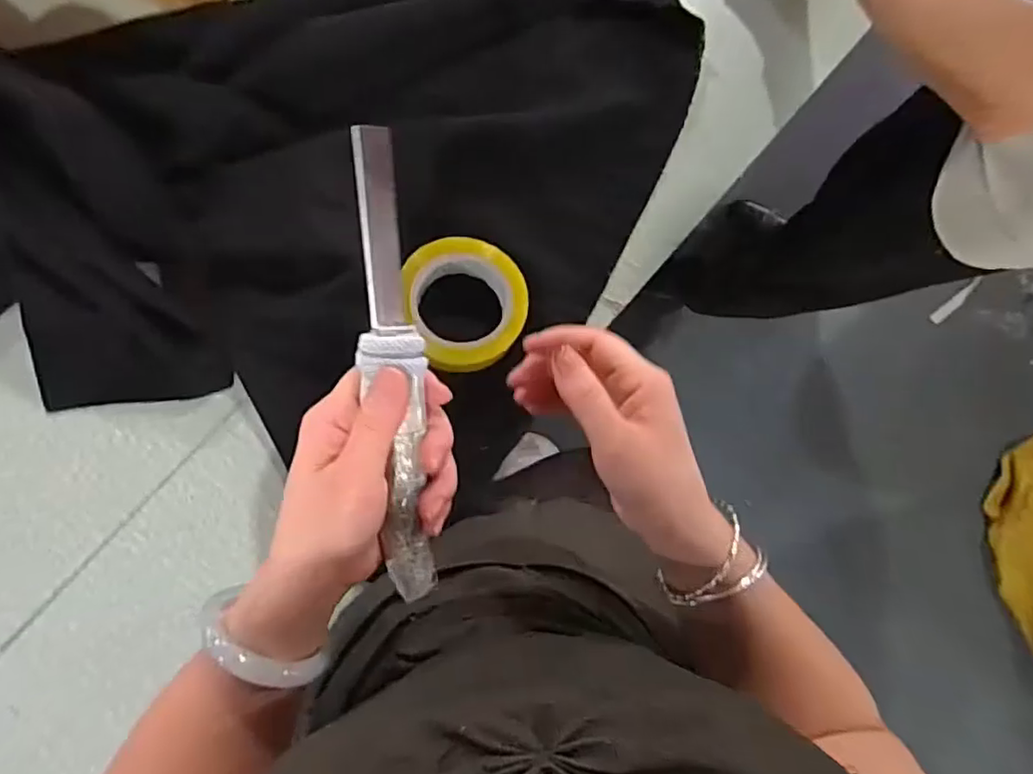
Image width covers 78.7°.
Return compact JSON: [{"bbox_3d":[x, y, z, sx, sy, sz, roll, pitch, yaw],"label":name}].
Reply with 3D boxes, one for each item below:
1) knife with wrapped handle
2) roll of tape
[{"bbox_3d":[-0.057,0.000,0.293,0.027,0.015,0.221,-4,105,-6],"label":"knife with wrapped handle"},{"bbox_3d":[-0.045,-0.067,0.552,0.103,0.063,0.112,1,84,-6],"label":"roll of tape"}]

